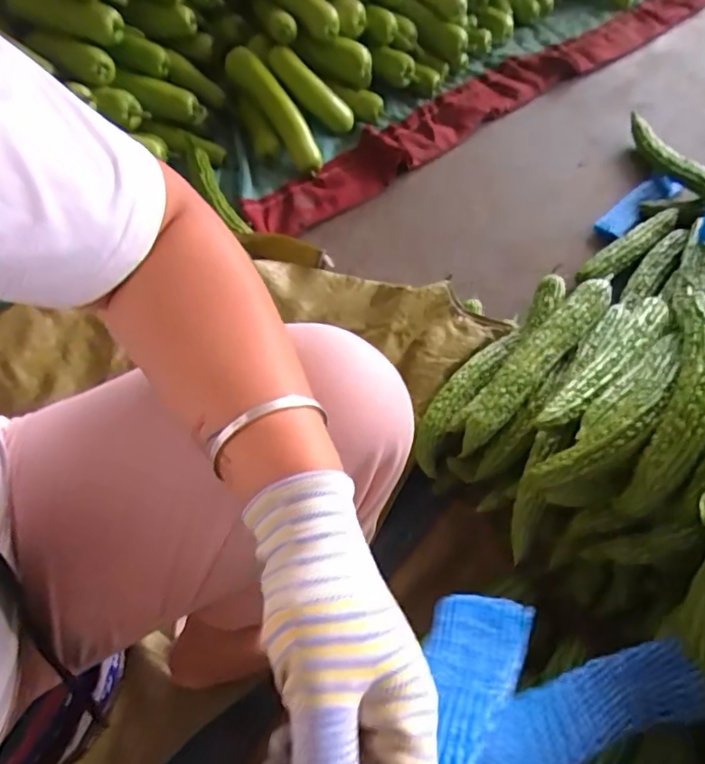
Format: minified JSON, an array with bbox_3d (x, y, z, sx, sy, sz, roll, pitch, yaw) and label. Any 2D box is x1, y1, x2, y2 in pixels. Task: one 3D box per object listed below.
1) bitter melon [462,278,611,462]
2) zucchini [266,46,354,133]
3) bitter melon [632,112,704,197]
[{"bbox_3d":[0.224,-0.026,0.714,0.062,0.065,0.305,38,65,22],"label":"bitter melon"},{"bbox_3d":[-0.079,-0.581,1.116,0.203,0.052,0.050,39,59,-16],"label":"zucchini"},{"bbox_3d":[0.625,-0.425,1.083,0.046,0.066,0.307,-16,59,-10],"label":"bitter melon"}]

